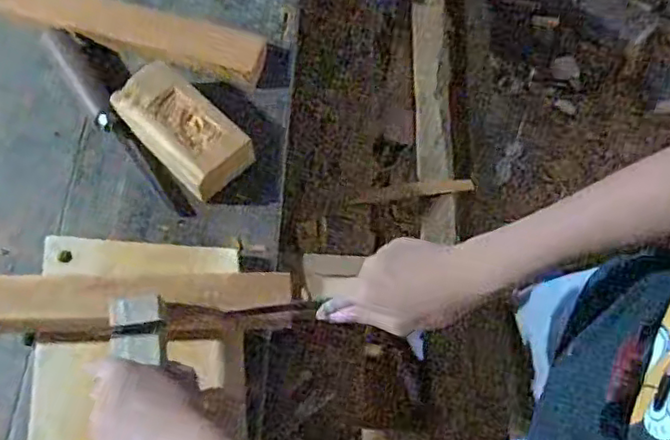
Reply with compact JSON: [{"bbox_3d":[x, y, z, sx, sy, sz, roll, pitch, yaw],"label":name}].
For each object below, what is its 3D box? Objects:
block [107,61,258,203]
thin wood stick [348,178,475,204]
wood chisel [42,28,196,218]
[{"bbox_3d":[-0.154,-0.093,0.628,0.077,0.041,0.148,-42,74,-17],"label":"block"},{"bbox_3d":[0.094,-0.036,0.732,0.150,0.005,0.021,-6,64,-9],"label":"thin wood stick"},{"bbox_3d":[-0.231,-0.104,0.636,0.030,0.024,0.261,-34,71,-14],"label":"wood chisel"}]

